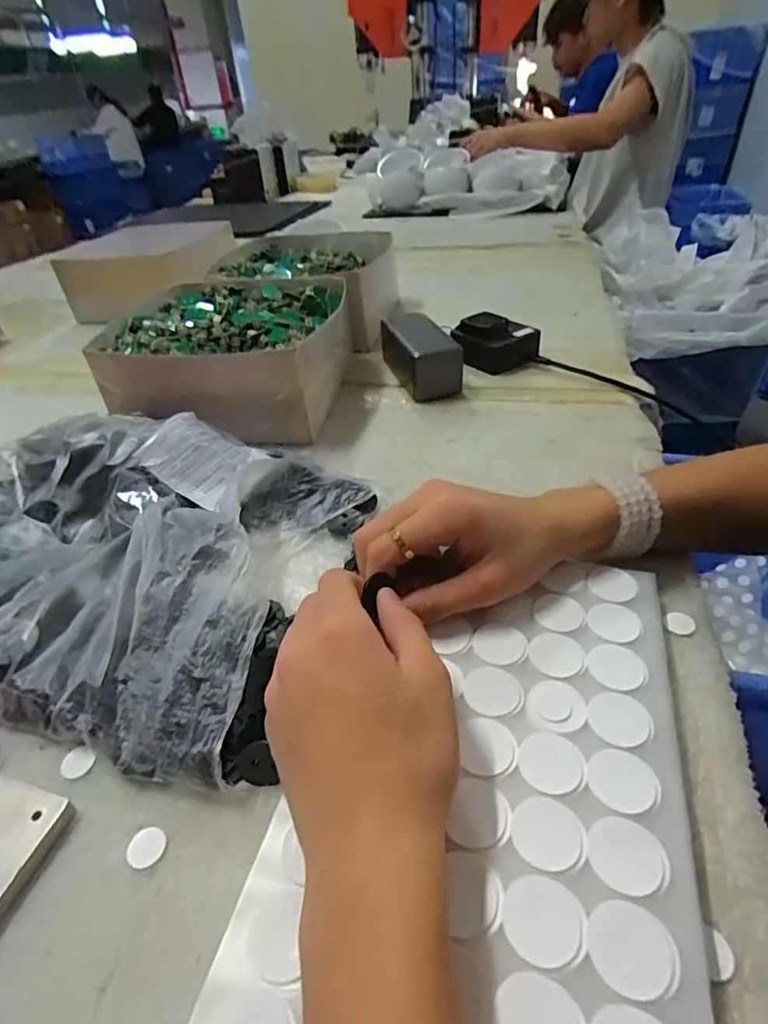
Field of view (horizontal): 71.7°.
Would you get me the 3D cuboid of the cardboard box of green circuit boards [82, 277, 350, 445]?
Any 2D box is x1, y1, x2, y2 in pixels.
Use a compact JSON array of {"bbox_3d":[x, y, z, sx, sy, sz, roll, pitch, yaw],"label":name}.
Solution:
[{"bbox_3d":[-0.158,-0.166,0.561,0.211,0.093,0.214,1,40,6],"label":"cardboard box of green circuit boards"}]

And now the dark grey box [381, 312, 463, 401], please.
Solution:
[{"bbox_3d":[0.037,-0.174,0.579,0.056,0.054,0.130,-13,40,-10],"label":"dark grey box"}]

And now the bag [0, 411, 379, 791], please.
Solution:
[{"bbox_3d":[-0.176,0.017,0.362,0.304,0.055,0.247,10,42,17],"label":"bag"}]

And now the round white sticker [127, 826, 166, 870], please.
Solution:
[{"bbox_3d":[-0.105,0.148,0.235,0.016,0.004,0.016,5,35,-3],"label":"round white sticker"}]

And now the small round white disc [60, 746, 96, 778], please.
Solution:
[{"bbox_3d":[-0.155,0.126,0.268,0.017,0.004,0.015,16,44,23],"label":"small round white disc"}]

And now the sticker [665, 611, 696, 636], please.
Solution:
[{"bbox_3d":[0.173,0.065,0.310,0.015,0.004,0.016,-3,40,2],"label":"sticker"}]

